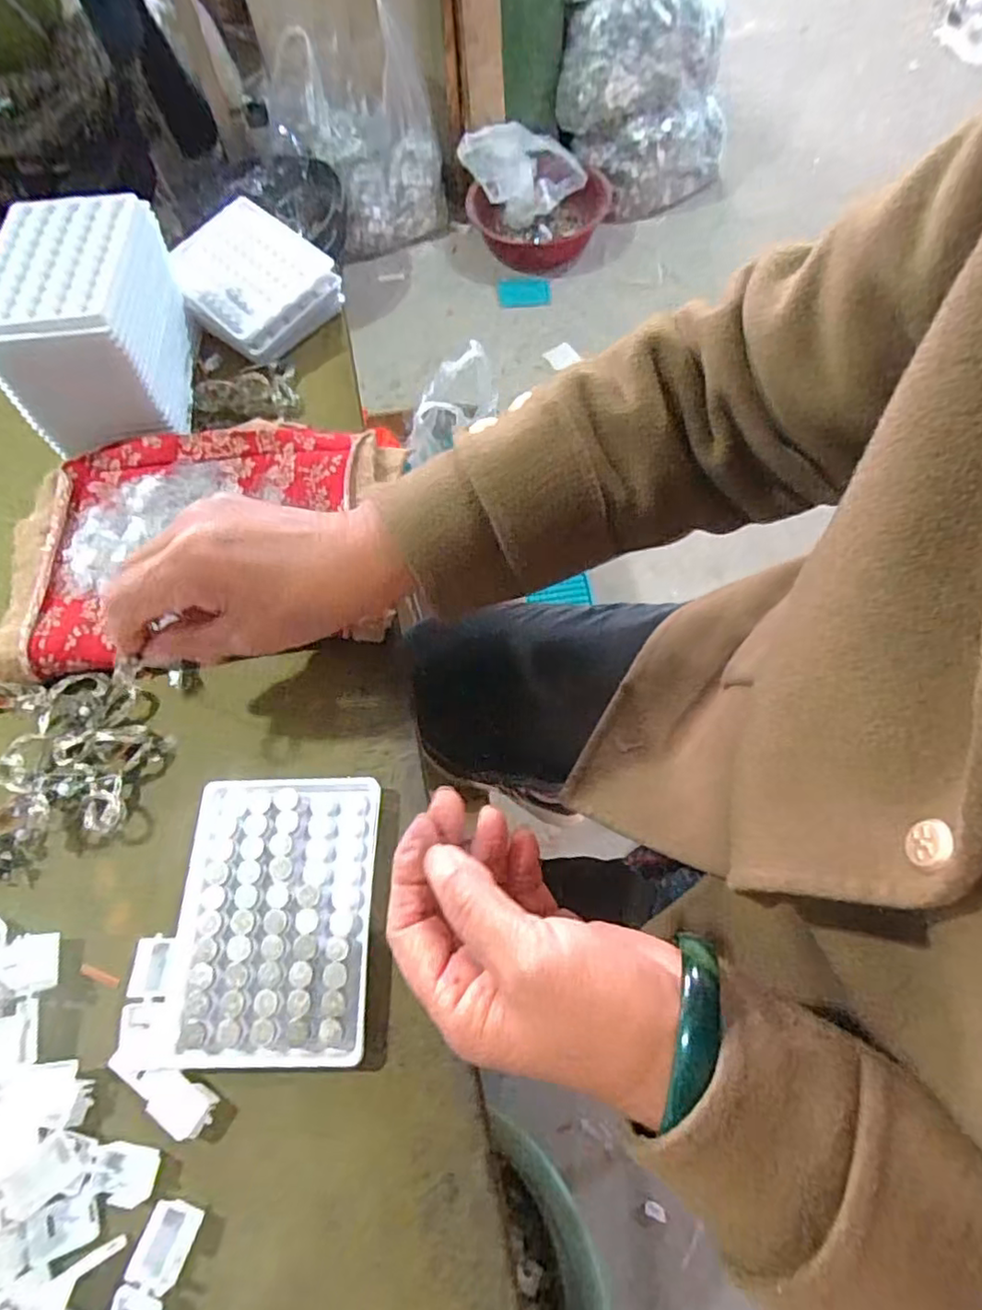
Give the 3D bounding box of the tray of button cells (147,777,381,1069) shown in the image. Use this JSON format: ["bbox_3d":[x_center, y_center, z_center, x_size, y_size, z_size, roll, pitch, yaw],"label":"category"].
[{"bbox_3d":[-0.107,0.127,0.306,0.095,0.014,0.128,-2,64,1],"label":"tray of button cells"}]

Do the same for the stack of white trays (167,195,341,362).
[{"bbox_3d":[-0.194,-0.294,0.483,0.125,0.041,0.092,40,72,19],"label":"stack of white trays"}]

